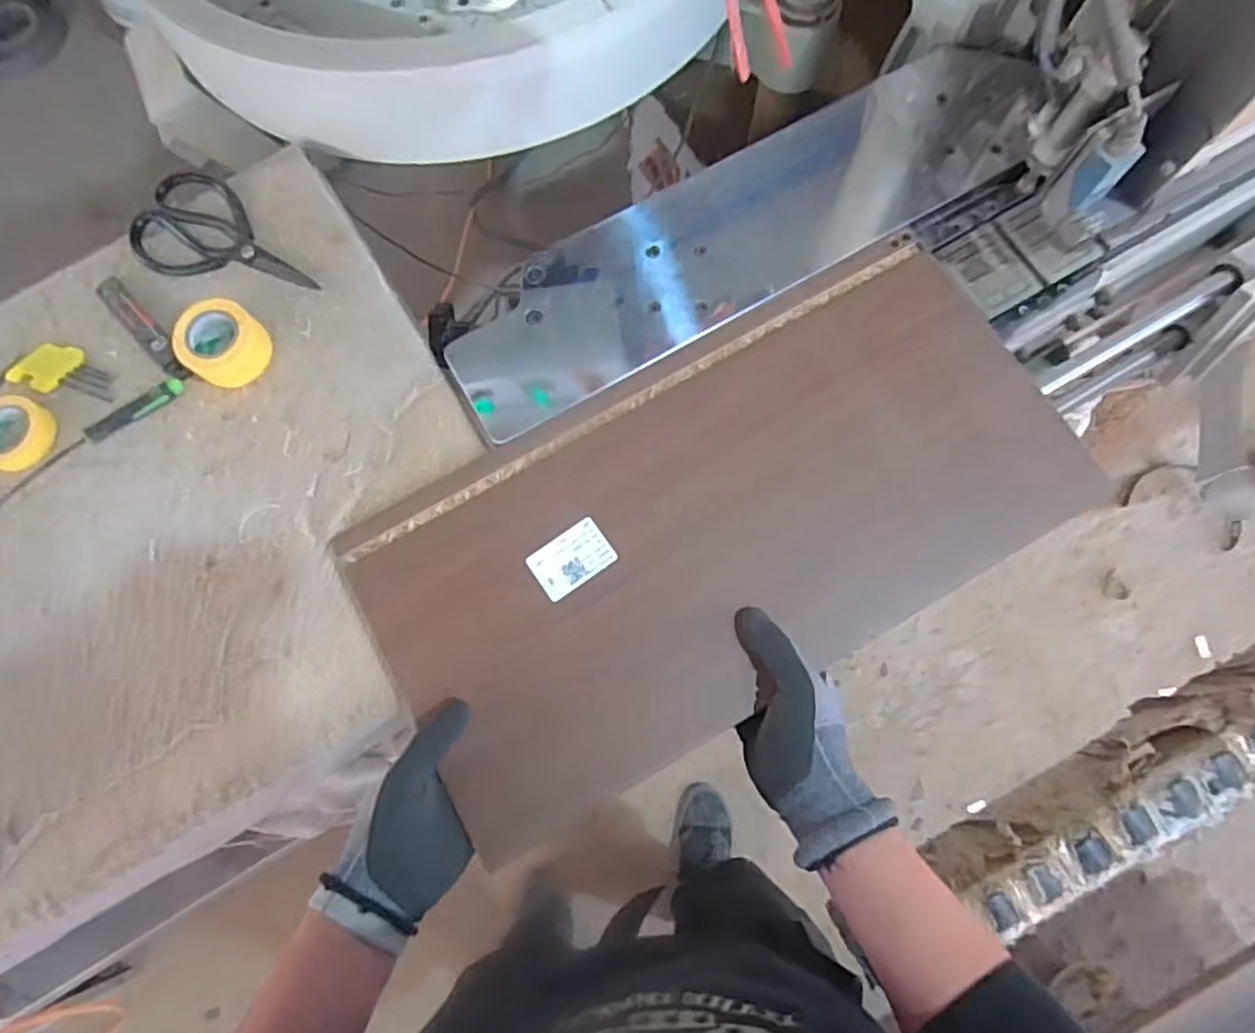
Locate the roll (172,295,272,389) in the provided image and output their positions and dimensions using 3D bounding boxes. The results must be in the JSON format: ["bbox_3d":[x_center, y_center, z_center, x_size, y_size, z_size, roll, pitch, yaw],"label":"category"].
[{"bbox_3d":[-0.346,-0.147,0.610,0.073,0.038,0.064,32,78,8],"label":"roll"}]

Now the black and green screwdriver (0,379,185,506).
[{"bbox_3d":[-0.478,-0.050,0.601,0.234,0.016,0.025,-37,79,-7],"label":"black and green screwdriver"}]

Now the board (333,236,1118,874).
[{"bbox_3d":[0.071,0.000,0.553,0.530,0.021,0.272,-29,78,-7],"label":"board"}]

